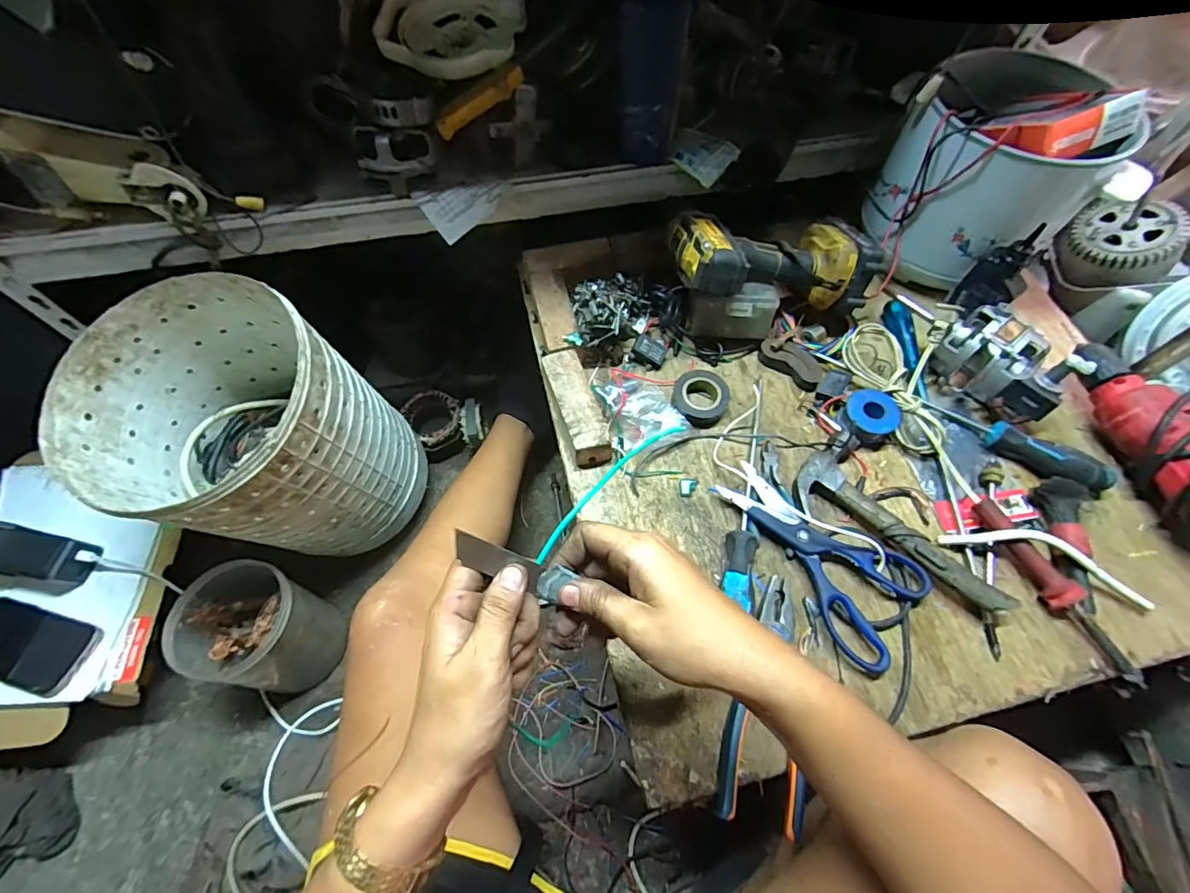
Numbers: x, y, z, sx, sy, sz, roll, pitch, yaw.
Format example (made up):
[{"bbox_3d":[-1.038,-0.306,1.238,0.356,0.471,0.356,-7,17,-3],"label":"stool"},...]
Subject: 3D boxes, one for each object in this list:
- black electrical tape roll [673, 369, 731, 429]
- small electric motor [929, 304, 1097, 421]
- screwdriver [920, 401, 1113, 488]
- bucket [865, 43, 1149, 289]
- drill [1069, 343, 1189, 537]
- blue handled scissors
[{"bbox_3d":[0.115,-0.053,0.553,0.058,0.022,0.060,0,63,-1],"label":"black electrical tape roll"},{"bbox_3d":[0.417,-0.094,0.529,0.067,0.076,0.141,-37,69,-18],"label":"small electric motor"},{"bbox_3d":[0.433,-0.005,0.517,0.172,0.029,0.037,35,67,16],"label":"screwdriver"},{"bbox_3d":[0.448,-0.316,0.587,0.197,0.178,0.197,0,63,-1],"label":"bucket"},{"bbox_3d":[0.573,0.015,0.482,0.114,0.080,0.270,-31,67,-16],"label":"drill"},{"bbox_3d":[0.221,0.093,0.477,0.105,0.018,0.204,-29,67,-15],"label":"blue handled scissors"}]

